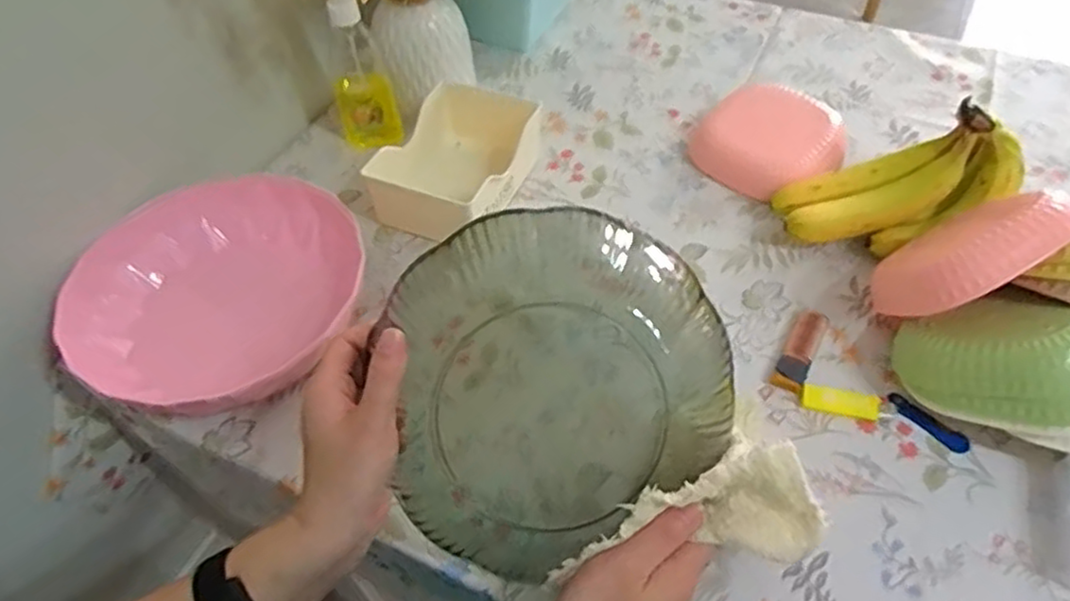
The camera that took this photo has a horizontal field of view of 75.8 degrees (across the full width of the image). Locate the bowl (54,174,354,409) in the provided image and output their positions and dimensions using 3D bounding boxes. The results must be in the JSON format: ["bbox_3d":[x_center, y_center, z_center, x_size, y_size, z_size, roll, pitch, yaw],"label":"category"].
[{"bbox_3d":[-0.273,-0.010,0.601,0.210,0.072,0.232,9,54,10],"label":"bowl"}]

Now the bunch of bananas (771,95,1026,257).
[{"bbox_3d":[0.309,-0.098,0.590,0.191,0.086,0.077,-17,50,18],"label":"bunch of bananas"}]

